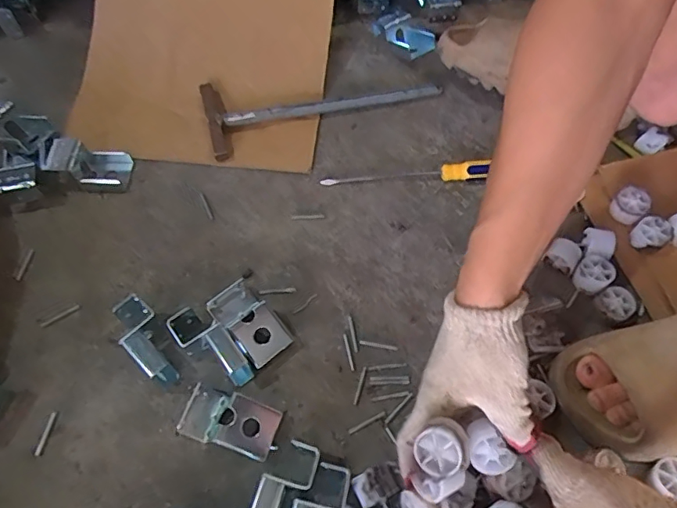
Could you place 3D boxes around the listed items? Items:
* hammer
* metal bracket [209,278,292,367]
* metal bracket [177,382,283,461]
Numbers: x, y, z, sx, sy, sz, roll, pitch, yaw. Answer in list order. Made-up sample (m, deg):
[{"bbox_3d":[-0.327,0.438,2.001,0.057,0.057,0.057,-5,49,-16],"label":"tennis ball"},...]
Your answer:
[{"bbox_3d":[-0.021,-0.193,0.639,0.287,0.024,0.100,-14,62,-10],"label":"hammer"},{"bbox_3d":[-0.087,0.064,0.493,0.044,0.030,0.088,-38,69,-21],"label":"metal bracket"},{"bbox_3d":[-0.096,0.146,0.446,0.084,0.033,0.044,15,61,6],"label":"metal bracket"}]

